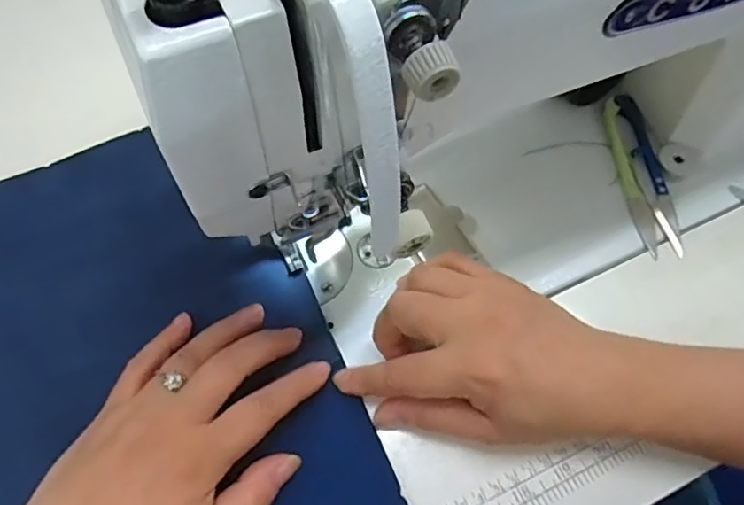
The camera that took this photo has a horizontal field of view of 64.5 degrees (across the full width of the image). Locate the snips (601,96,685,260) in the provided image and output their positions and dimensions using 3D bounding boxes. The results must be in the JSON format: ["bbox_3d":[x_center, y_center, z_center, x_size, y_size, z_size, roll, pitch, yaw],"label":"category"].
[{"bbox_3d":[0.181,-0.054,0.395,0.030,0.009,0.120,-5,65,-4],"label":"snips"}]

